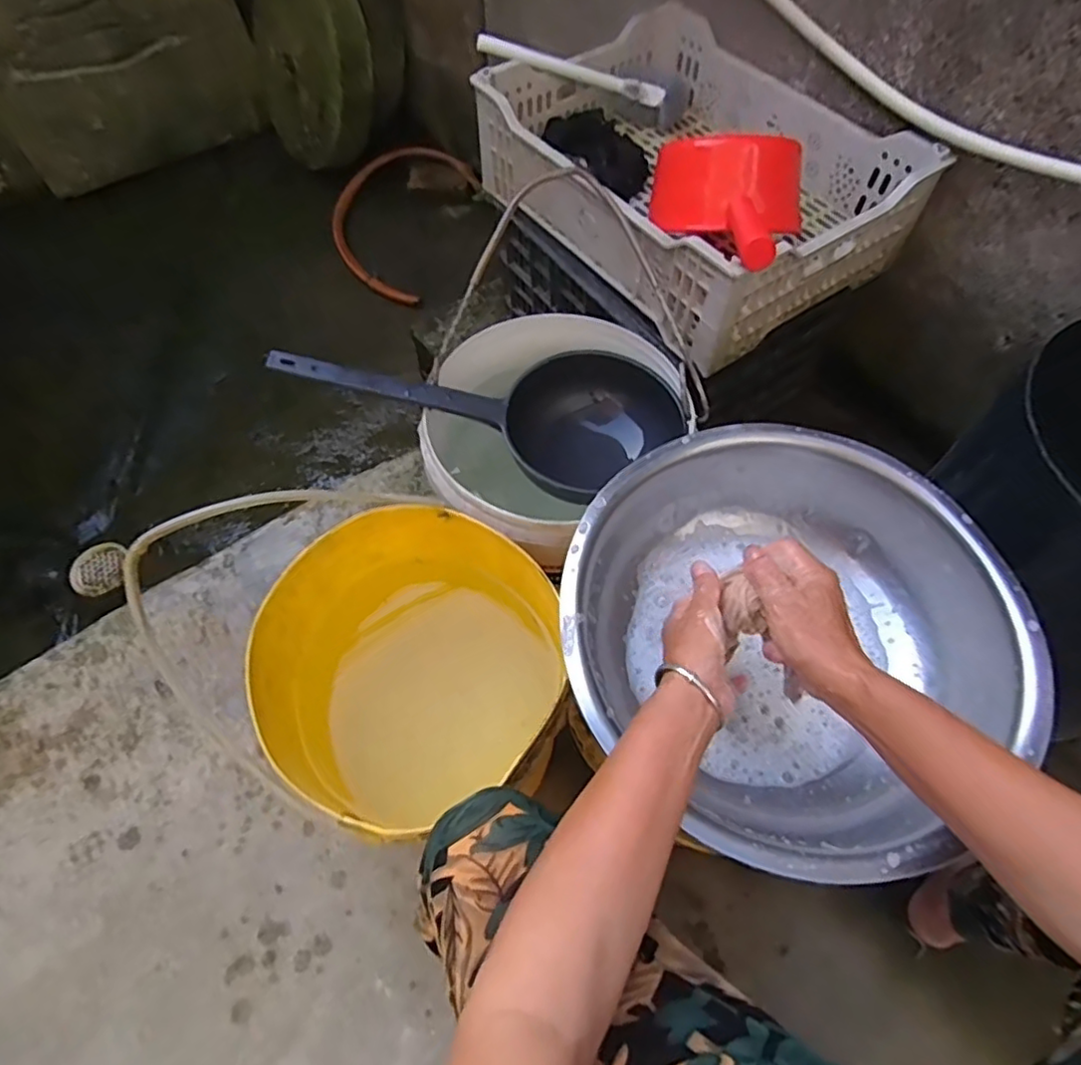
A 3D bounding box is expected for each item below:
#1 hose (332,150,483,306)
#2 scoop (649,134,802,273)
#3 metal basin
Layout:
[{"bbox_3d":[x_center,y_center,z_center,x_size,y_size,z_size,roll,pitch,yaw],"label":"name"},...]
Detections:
[{"bbox_3d":[-0.379,-0.814,1.615,0.344,0.106,0.472,17,64,10],"label":"hose"},{"bbox_3d":[0.207,-0.363,0.726,0.174,0.095,0.202,14,63,8],"label":"scoop"},{"bbox_3d":[0.196,0.083,0.533,0.340,0.112,0.338,0,62,1],"label":"metal basin"}]

